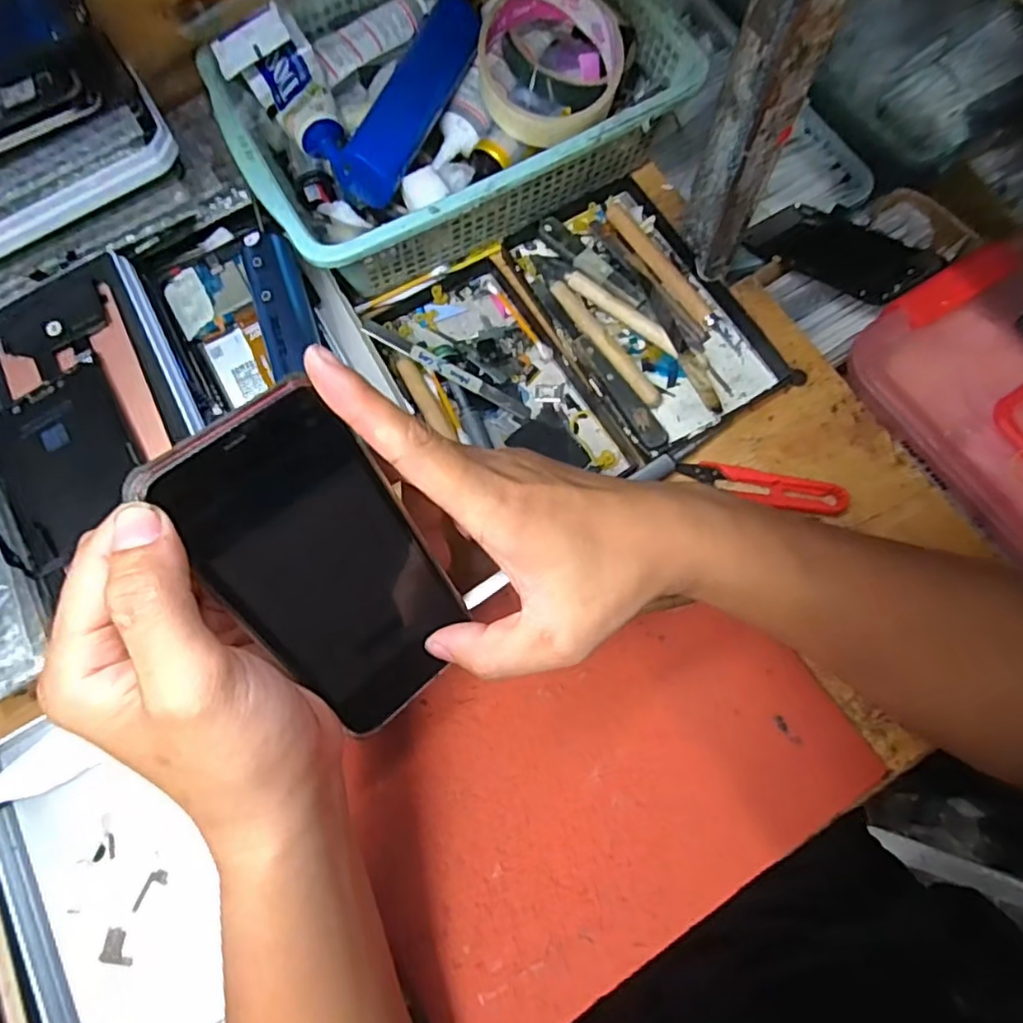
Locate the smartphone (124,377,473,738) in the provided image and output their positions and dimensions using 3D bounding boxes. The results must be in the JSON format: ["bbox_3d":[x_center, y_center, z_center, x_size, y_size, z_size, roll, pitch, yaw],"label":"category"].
[{"bbox_3d":[-0.071,0.025,0.251,0.075,0.148,0.006,-42,36,-19],"label":"smartphone"}]

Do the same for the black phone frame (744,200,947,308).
[{"bbox_3d":[0.253,-0.209,0.489,0.067,0.008,0.154,-35,48,-1],"label":"black phone frame"}]

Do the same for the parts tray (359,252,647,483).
[{"bbox_3d":[-0.011,-0.079,0.379,0.098,0.026,0.173,-32,75,-6],"label":"parts tray"}]

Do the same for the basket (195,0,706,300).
[{"bbox_3d":[-0.038,-0.264,0.395,0.271,0.078,0.190,-27,74,-5],"label":"basket"}]

